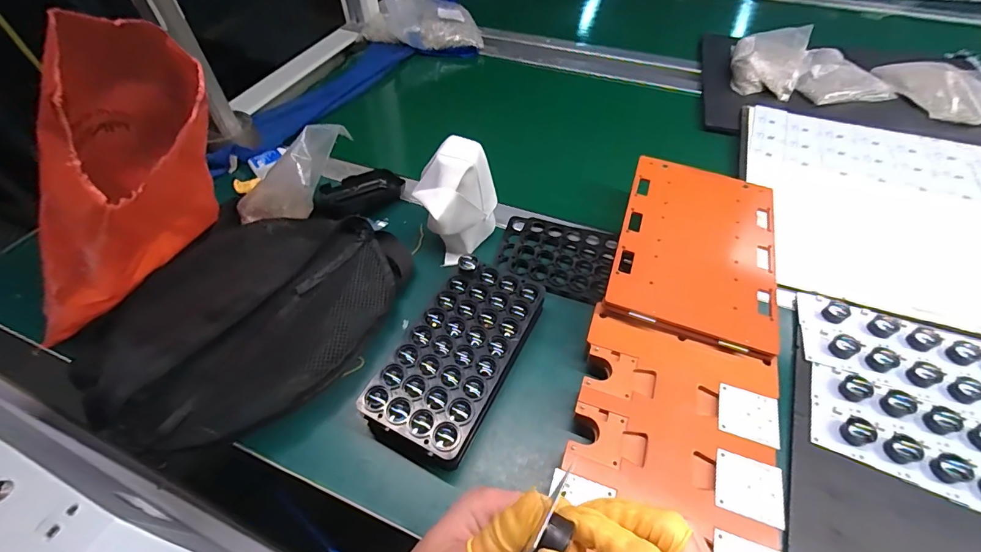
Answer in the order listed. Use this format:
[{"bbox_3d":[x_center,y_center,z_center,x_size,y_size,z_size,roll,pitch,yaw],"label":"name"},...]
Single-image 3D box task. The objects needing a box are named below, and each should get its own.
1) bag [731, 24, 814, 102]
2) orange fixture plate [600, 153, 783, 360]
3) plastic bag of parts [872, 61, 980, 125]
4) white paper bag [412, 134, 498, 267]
[{"bbox_3d":[0.487,-0.383,0.744,0.113,0.055,0.162,21,55,17],"label":"bag"},{"bbox_3d":[0.224,-0.037,0.459,0.159,0.010,0.231,17,57,10],"label":"orange fixture plate"},{"bbox_3d":[0.760,-0.307,0.696,0.168,0.038,0.165,-1,52,0],"label":"plastic bag of parts"},{"bbox_3d":[-0.046,-0.087,0.491,0.078,0.116,0.099,31,57,23],"label":"white paper bag"}]

